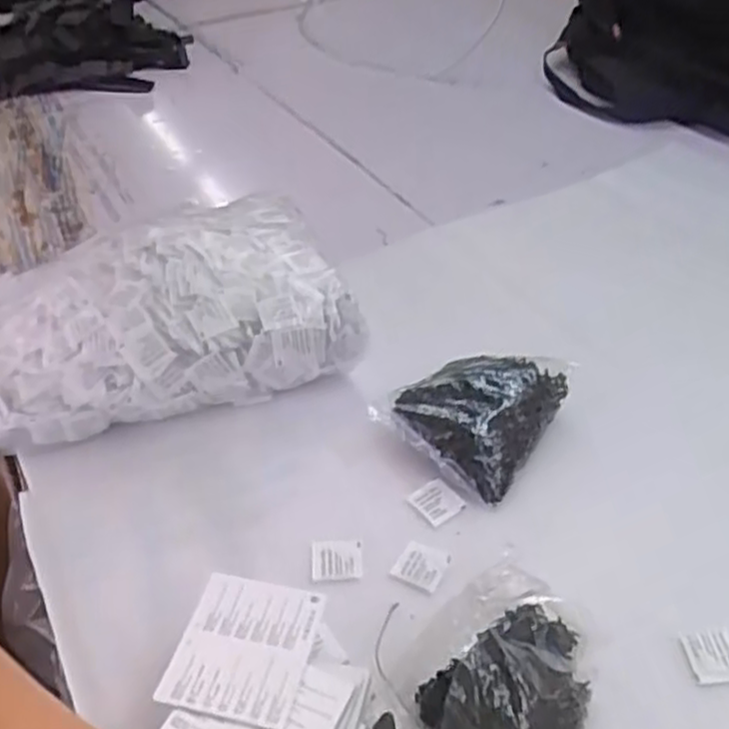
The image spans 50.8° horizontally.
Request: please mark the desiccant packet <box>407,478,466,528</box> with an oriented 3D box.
[{"bbox_3d":[0.063,0.124,0.691,0.039,0.010,0.044,-29,46,-28],"label":"desiccant packet"}]

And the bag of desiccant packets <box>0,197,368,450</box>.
[{"bbox_3d":[-0.245,-0.057,0.854,0.409,0.127,0.303,-16,41,-15],"label":"bag of desiccant packets"}]

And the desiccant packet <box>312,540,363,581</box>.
[{"bbox_3d":[-0.023,0.164,0.647,0.041,0.004,0.038,-4,39,0],"label":"desiccant packet"}]

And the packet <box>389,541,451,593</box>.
[{"bbox_3d":[0.047,0.168,0.641,0.042,0.004,0.039,17,44,23],"label":"packet"}]

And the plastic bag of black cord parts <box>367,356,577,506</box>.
[{"bbox_3d":[0.114,0.037,0.750,0.132,0.054,0.170,23,46,29],"label":"plastic bag of black cord parts"}]

